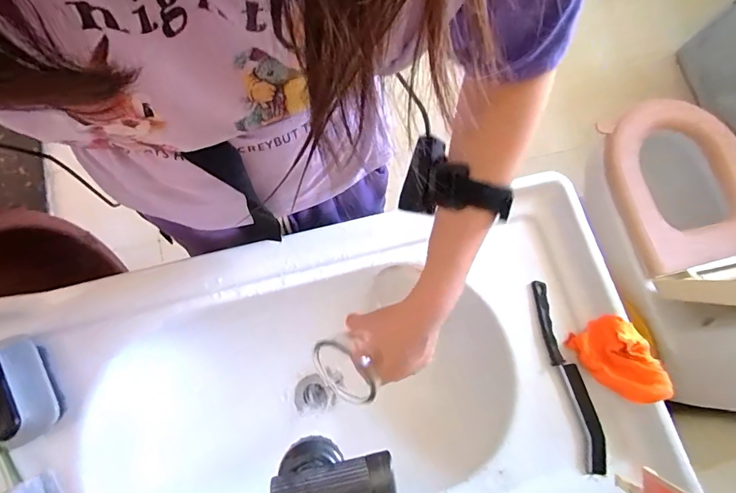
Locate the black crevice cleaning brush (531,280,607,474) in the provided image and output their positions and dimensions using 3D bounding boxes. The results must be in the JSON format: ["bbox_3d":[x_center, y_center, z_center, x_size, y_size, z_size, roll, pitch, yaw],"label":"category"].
[{"bbox_3d":[0.248,0.155,0.518,0.031,0.009,0.228,-11,72,-5],"label":"black crevice cleaning brush"}]

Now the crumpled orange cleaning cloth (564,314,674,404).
[{"bbox_3d":[0.308,0.136,0.504,0.072,0.051,0.107,-36,79,-13],"label":"crumpled orange cleaning cloth"}]

